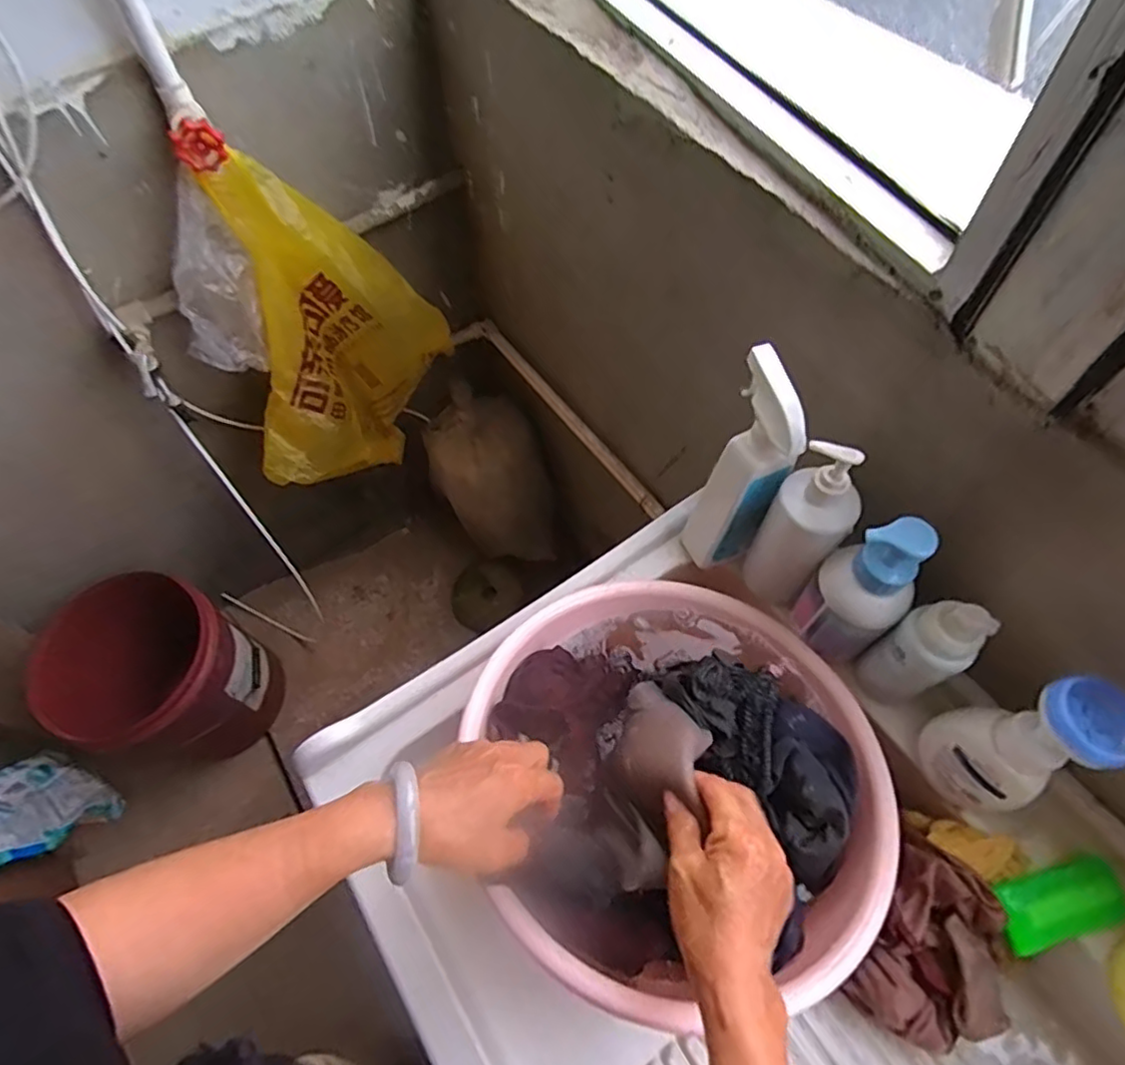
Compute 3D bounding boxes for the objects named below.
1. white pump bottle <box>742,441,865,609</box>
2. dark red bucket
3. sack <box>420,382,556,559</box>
[{"bbox_3d":[0.217,-0.001,0.578,0.066,0.202,0.053,39,71,22],"label":"white pump bottle"},{"bbox_3d":[-0.740,0.297,1.244,0.269,0.425,0.279,-2,61,3],"label":"dark red bucket"},{"bbox_3d":[-0.150,-0.104,1.436,0.217,0.454,0.166,-31,43,-13],"label":"sack"}]

